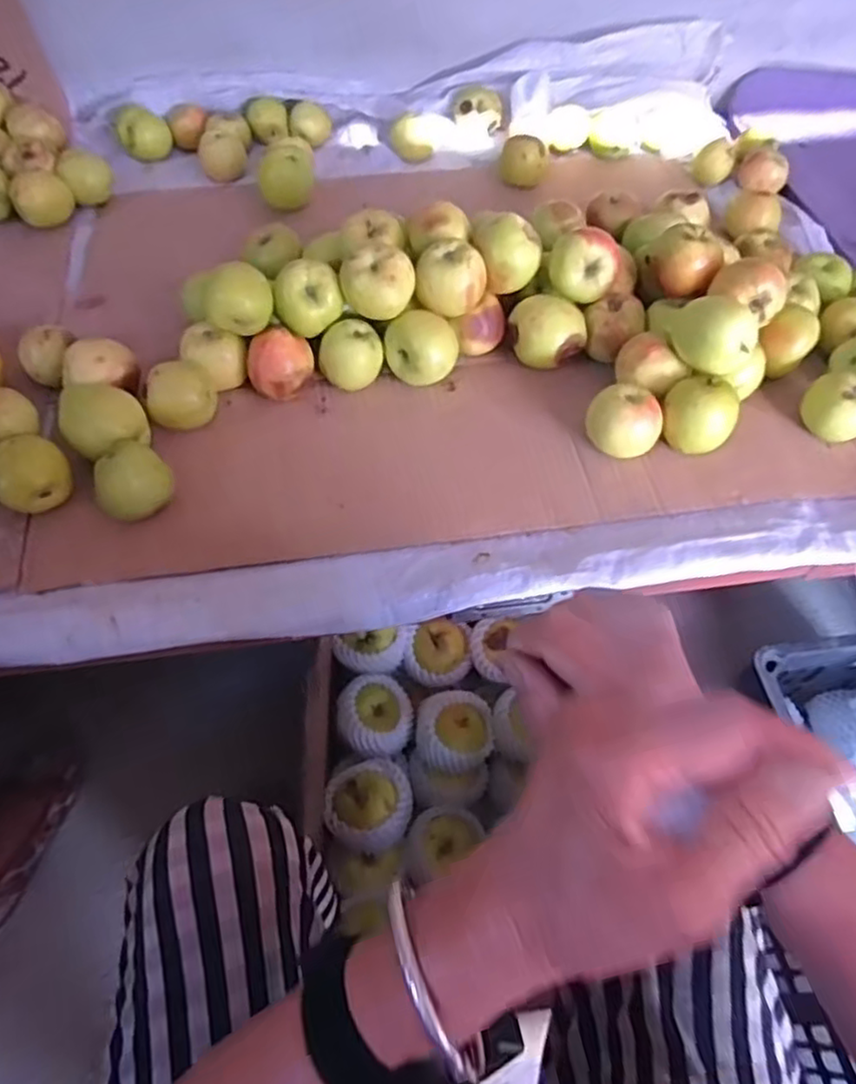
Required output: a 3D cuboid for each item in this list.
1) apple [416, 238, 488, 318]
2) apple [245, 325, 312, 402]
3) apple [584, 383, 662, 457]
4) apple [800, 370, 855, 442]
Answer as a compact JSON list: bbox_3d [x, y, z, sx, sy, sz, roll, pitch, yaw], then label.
[{"bbox_3d":[0.022,-0.242,0.628,0.061,0.047,0.049,3,55,0],"label":"apple"},{"bbox_3d":[-0.134,-0.160,0.628,0.057,0.057,0.047,-10,56,-7],"label":"apple"},{"bbox_3d":[0.168,-0.101,0.597,0.062,0.053,0.049,19,58,12],"label":"apple"},{"bbox_3d":[0.381,-0.129,0.632,0.062,0.051,0.067,32,61,20],"label":"apple"}]

